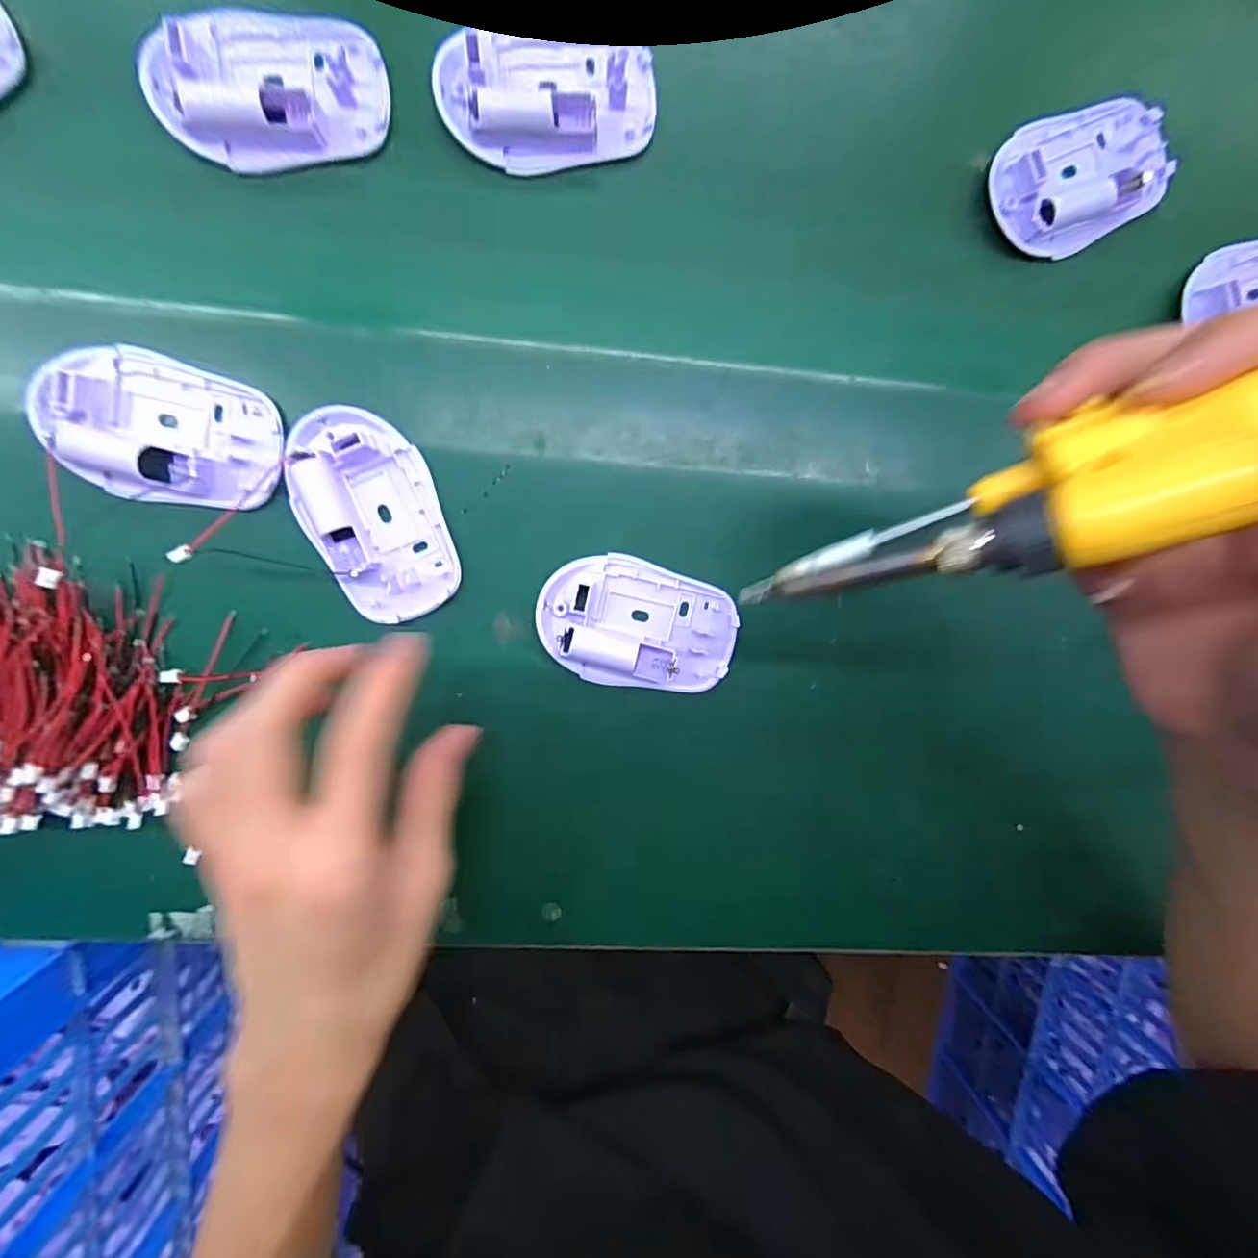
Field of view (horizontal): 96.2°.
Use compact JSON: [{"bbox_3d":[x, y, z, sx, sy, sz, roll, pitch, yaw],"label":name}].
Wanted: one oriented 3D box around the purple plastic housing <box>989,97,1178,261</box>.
[{"bbox_3d":[0.221,-0.222,0.276,0.089,0.020,0.061,-27,97,-3],"label":"purple plastic housing"}]

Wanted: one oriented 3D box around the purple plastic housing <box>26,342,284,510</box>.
[{"bbox_3d":[-0.204,-0.087,0.246,0.094,0.015,0.061,12,93,-6],"label":"purple plastic housing"}]

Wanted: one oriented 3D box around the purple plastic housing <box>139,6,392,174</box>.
[{"bbox_3d":[-0.155,-0.236,0.244,0.094,0.023,0.061,-9,95,-5],"label":"purple plastic housing"}]

